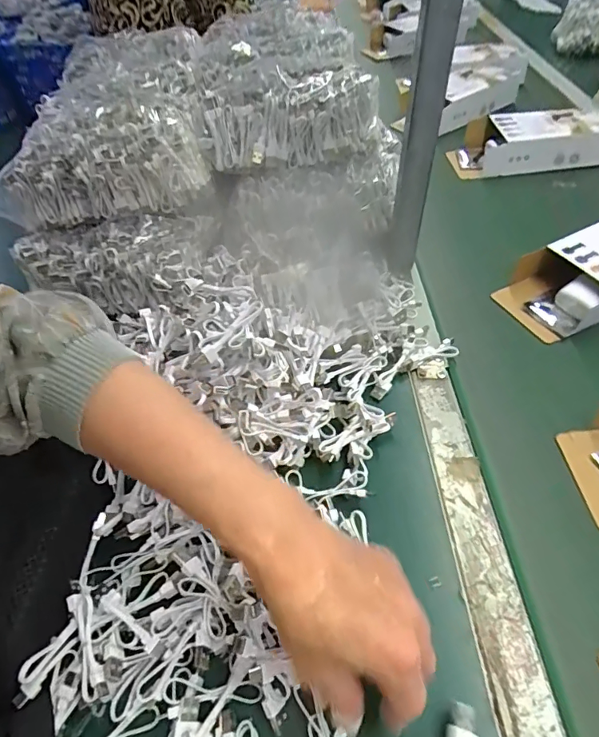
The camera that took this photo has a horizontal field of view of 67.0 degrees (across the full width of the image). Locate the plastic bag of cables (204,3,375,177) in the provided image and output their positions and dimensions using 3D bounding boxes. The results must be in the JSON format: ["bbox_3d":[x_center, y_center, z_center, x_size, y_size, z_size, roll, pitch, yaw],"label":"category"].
[{"bbox_3d":[-0.032,-0.401,0.644,0.203,0.106,0.335,-10,51,-4],"label":"plastic bag of cables"}]

